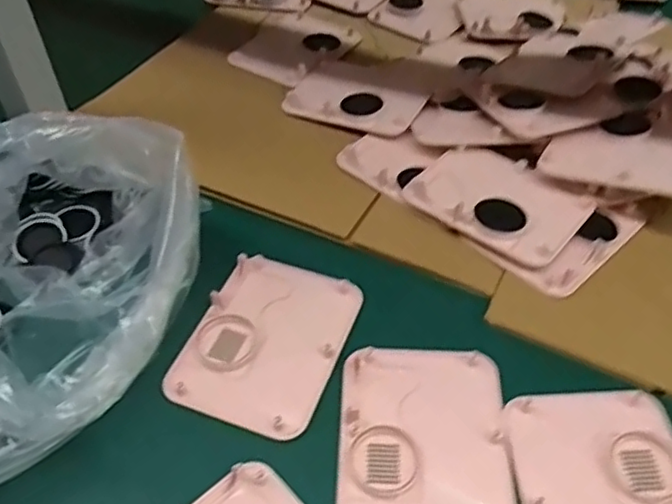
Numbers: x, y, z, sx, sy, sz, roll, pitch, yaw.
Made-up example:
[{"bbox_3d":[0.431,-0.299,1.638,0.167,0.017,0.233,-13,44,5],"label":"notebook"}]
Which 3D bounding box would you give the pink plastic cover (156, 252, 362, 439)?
[{"bbox_3d":[-0.045,0.058,0.428,0.096,0.010,0.127,15,49,14],"label":"pink plastic cover"}]

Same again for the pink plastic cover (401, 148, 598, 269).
[{"bbox_3d":[0.127,-0.043,0.498,0.123,0.014,0.088,35,59,27],"label":"pink plastic cover"}]

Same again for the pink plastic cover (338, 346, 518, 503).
[{"bbox_3d":[0.052,0.111,0.377,0.096,0.007,0.123,1,47,2],"label":"pink plastic cover"}]

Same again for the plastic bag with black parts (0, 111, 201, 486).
[{"bbox_3d":[-0.214,0.015,0.389,0.216,0.109,0.258,34,56,28],"label":"plastic bag with black parts"}]

